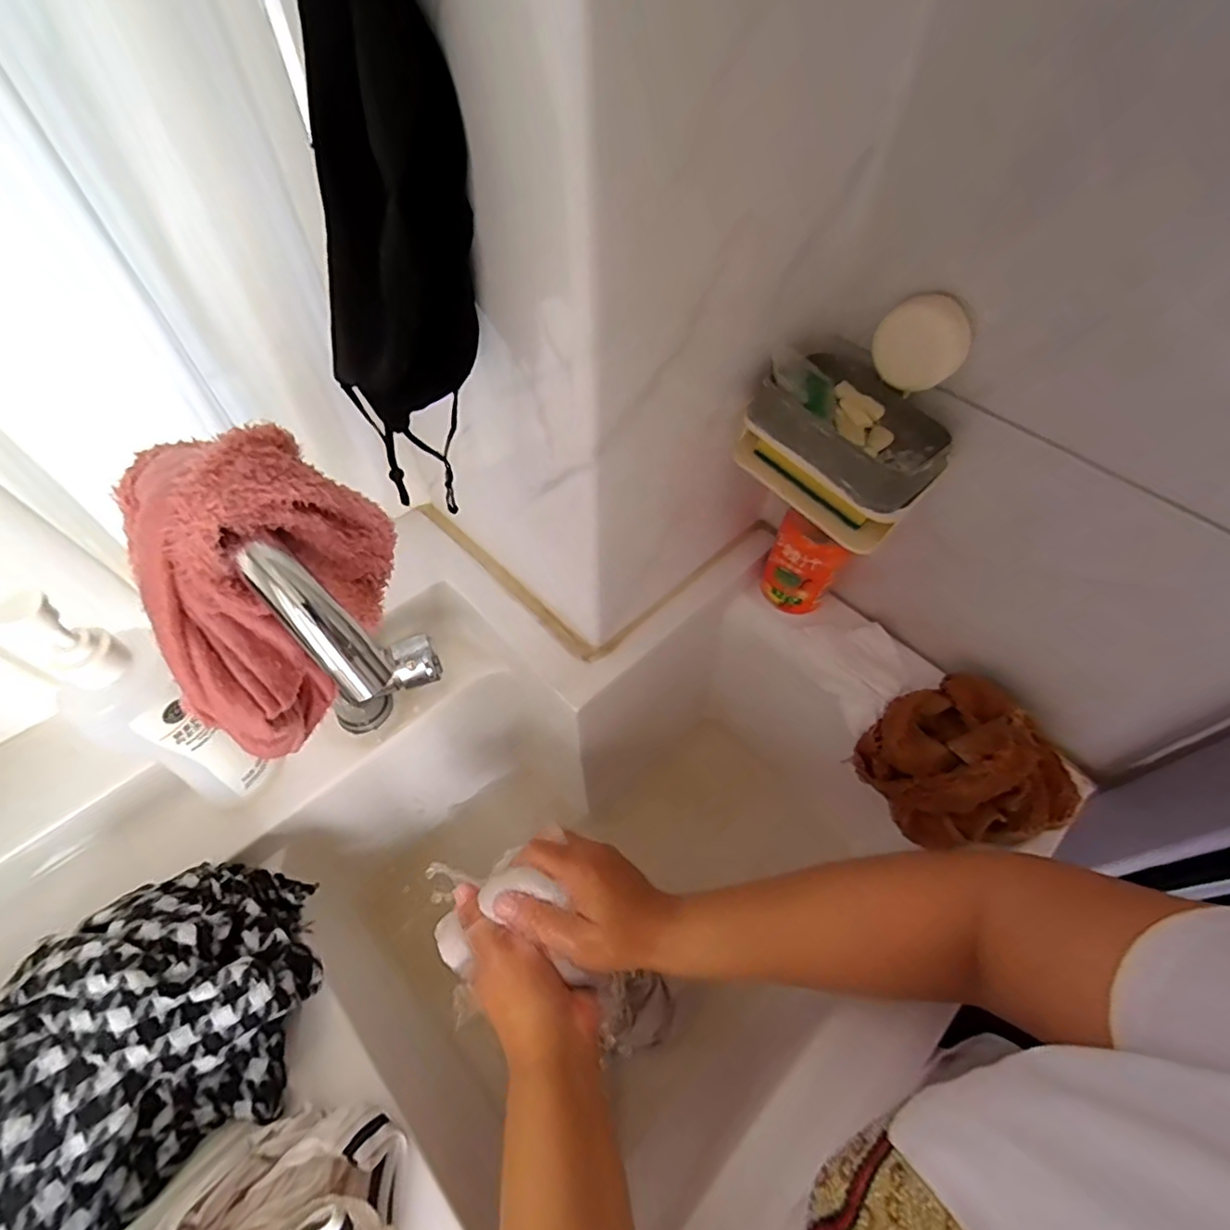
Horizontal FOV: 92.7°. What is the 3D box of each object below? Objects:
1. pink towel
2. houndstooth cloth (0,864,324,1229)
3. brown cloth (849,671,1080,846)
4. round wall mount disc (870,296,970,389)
[{"bbox_3d":[-0.155,-0.003,0.280,0.046,0.159,0.110,24,59,14],"label":"pink towel"},{"bbox_3d":[-0.304,0.271,0.345,0.239,0.080,0.161,-38,65,-24],"label":"houndstooth cloth"},{"bbox_3d":[0.282,0.118,0.470,0.113,0.083,0.124,-20,59,-15],"label":"brown cloth"},{"bbox_3d":[0.194,-0.173,0.374,0.055,0.053,0.012,34,62,19],"label":"round wall mount disc"}]

